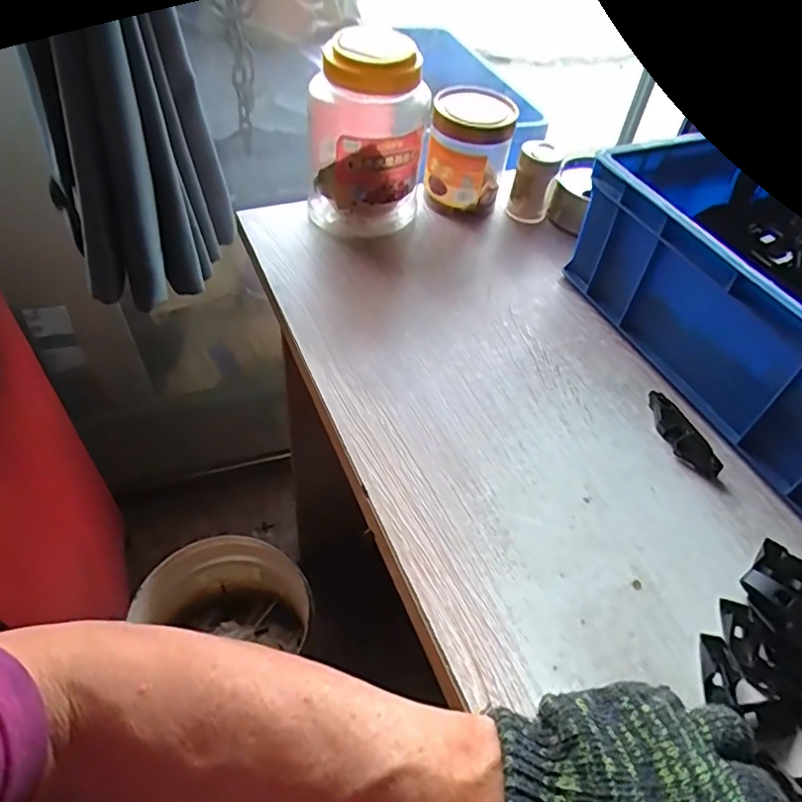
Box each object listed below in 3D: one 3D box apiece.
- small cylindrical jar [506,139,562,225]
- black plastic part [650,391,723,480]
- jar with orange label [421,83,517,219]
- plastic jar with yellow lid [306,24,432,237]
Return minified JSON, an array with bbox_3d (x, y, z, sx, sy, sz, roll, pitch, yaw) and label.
[{"bbox_3d":[0.146,-0.240,0.644,0.042,0.081,0.046,3,50,-4],"label":"small cylindrical jar"},{"bbox_3d":[0.217,0.024,0.458,0.016,0.019,0.079,-14,53,-17],"label":"black plastic part"},{"bbox_3d":[0.070,-0.260,0.624,0.086,0.114,0.079,3,50,-4],"label":"jar with orange label"},{"bbox_3d":[-0.034,-0.258,0.585,0.109,0.177,0.106,3,50,-4],"label":"plastic jar with yellow lid"}]

